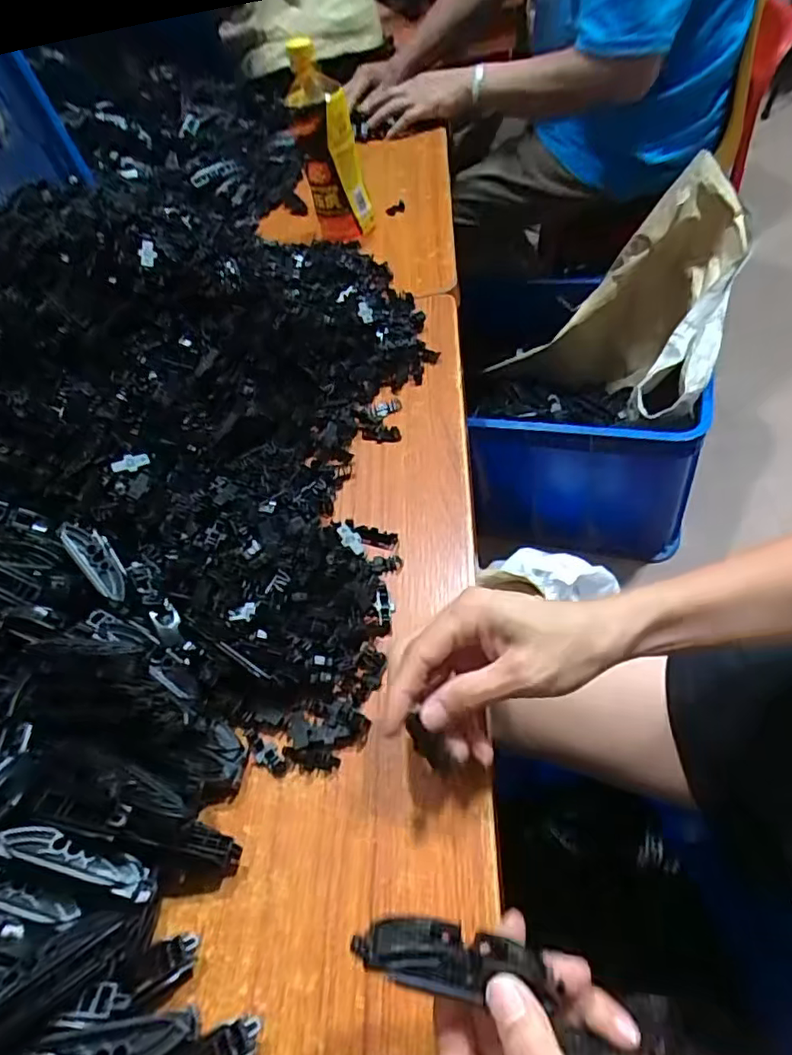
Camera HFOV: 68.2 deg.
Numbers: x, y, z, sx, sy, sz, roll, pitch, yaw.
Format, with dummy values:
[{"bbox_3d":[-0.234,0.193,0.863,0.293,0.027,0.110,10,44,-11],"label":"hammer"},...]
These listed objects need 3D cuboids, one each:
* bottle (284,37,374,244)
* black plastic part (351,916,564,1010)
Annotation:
[{"bbox_3d":[-0.075,-0.431,0.668,0.070,0.199,0.070,-17,51,2],"label":"bottle"},{"bbox_3d":[0.022,0.162,0.219,0.075,0.010,0.021,12,54,-2],"label":"black plastic part"}]

